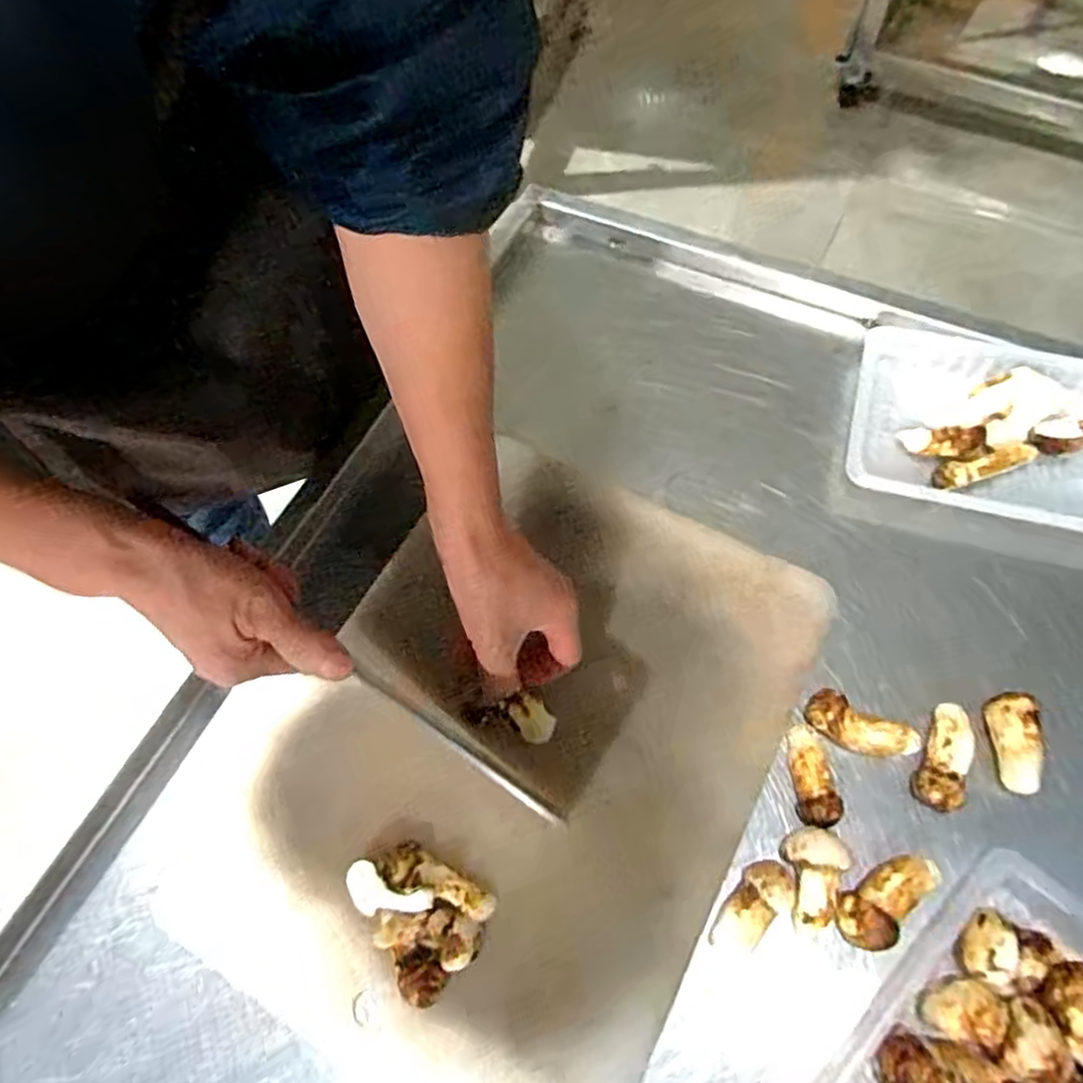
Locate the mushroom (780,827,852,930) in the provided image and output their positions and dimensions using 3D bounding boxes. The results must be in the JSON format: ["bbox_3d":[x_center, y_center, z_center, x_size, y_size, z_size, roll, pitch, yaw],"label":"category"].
[{"bbox_3d":[0.156,0.191,0.391,0.031,0.030,0.049,-3,64,2],"label":"mushroom"}]

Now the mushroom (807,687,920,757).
[{"bbox_3d":[0.196,0.116,0.423,0.066,0.022,0.025,26,69,15],"label":"mushroom"}]

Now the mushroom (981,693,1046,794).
[{"bbox_3d":[0.282,0.121,0.412,0.020,0.030,0.055,2,65,5],"label":"mushroom"}]

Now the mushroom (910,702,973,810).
[{"bbox_3d":[0.242,0.129,0.413,0.025,0.022,0.061,25,69,15],"label":"mushroom"}]

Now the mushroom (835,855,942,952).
[{"bbox_3d":[0.193,0.199,0.384,0.064,0.028,0.030,-29,66,-10],"label":"mushroom"}]

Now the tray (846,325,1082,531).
[{"bbox_3d":[0.340,-0.082,0.501,0.210,0.035,0.147,15,67,11],"label":"tray"}]

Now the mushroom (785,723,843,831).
[{"bbox_3d":[0.163,0.140,0.413,0.021,0.019,0.058,-2,65,3],"label":"mushroom"}]

